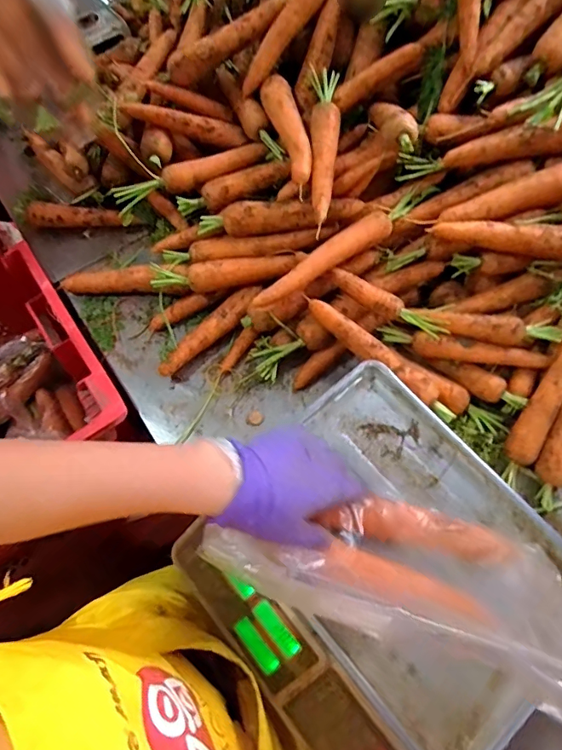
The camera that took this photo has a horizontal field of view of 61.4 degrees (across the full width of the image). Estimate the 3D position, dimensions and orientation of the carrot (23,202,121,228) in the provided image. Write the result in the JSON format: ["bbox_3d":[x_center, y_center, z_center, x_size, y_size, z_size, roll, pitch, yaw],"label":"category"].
[{"bbox_3d":[-0.332,-0.257,0.761,0.161,0.030,0.037,-1,67,1],"label":"carrot"}]

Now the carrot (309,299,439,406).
[{"bbox_3d":[0.116,-0.032,0.608,0.196,0.029,0.033,38,84,8],"label":"carrot"}]

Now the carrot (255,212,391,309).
[{"bbox_3d":[0.057,-0.144,0.613,0.204,0.048,0.035,-36,71,-13],"label":"carrot"}]

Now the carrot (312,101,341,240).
[{"bbox_3d":[0.059,-0.282,0.631,0.039,0.037,0.190,1,67,2],"label":"carrot"}]

